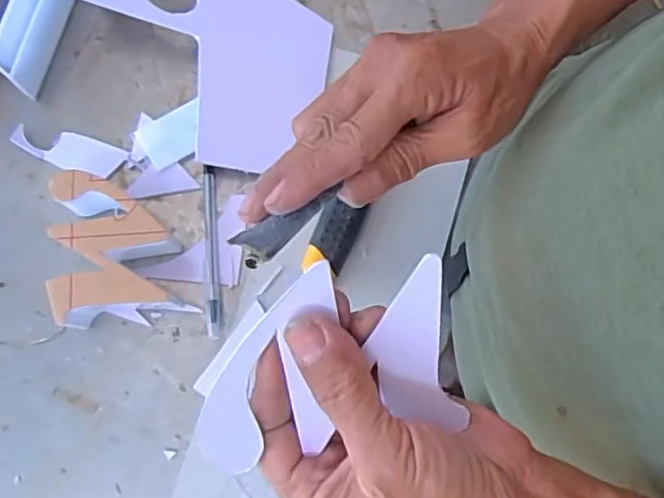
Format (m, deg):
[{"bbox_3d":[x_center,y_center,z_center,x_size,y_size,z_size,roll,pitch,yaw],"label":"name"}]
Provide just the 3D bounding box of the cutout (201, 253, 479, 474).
[{"bbox_3d":[-0.005,0.046,0.257,0.105,0.008,0.076,-11,104,-2],"label":"cutout"}]

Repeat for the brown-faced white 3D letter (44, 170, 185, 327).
[{"bbox_3d":[-0.160,-0.002,0.468,0.080,0.044,0.103,-8,80,-2],"label":"brown-faced white 3D letter"}]

